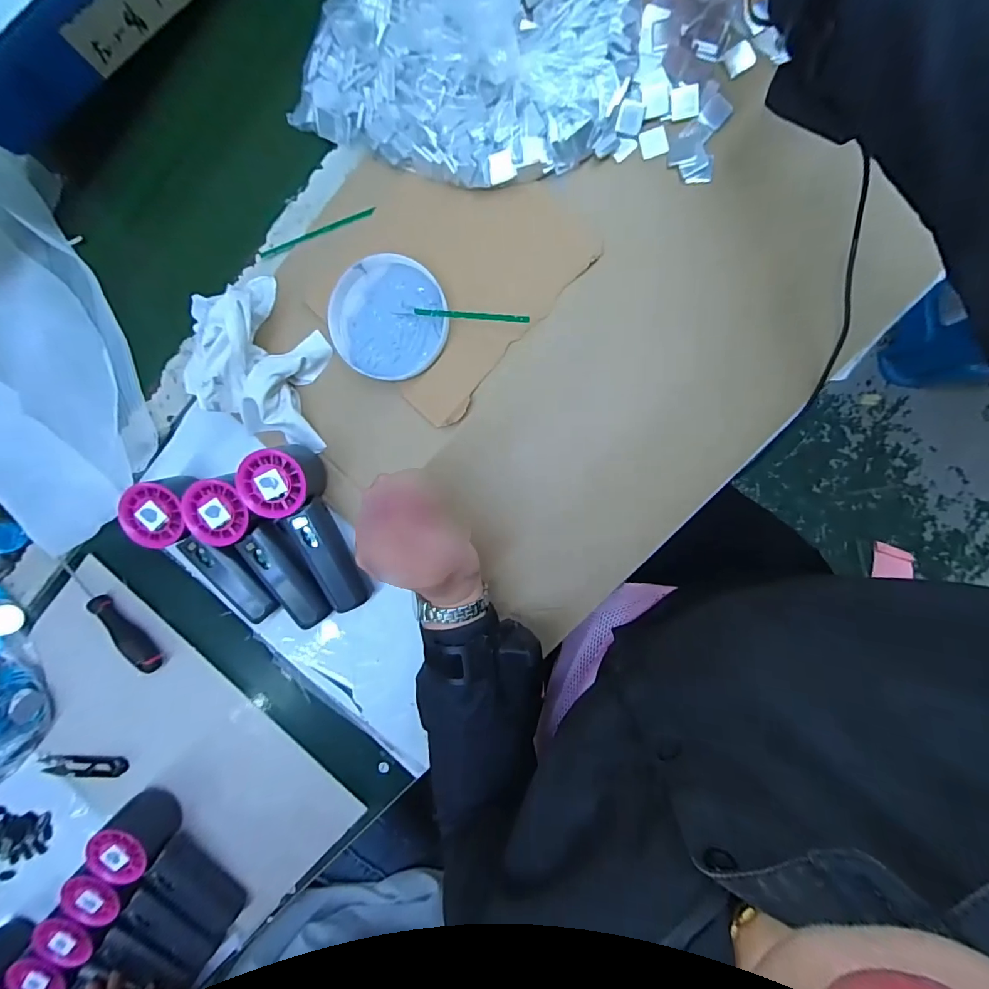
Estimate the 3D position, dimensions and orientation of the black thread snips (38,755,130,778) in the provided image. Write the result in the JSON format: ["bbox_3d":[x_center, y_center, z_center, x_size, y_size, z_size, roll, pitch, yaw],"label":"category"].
[{"bbox_3d":[-0.433,0.285,0.487,0.105,0.016,0.018,-2,97,5],"label":"black thread snips"}]

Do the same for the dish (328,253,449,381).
[{"bbox_3d":[-0.089,-0.150,0.400,0.097,0.022,0.098,1,97,5],"label":"dish"}]

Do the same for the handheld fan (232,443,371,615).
[{"bbox_3d":[-0.163,0.033,0.408,0.053,0.057,0.153,-20,94,7],"label":"handheld fan"}]

